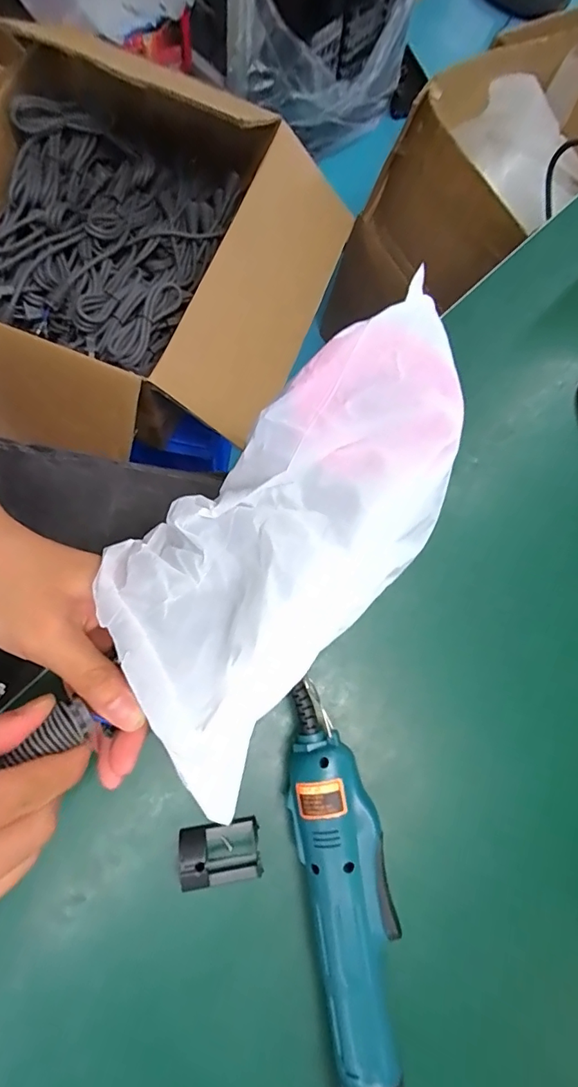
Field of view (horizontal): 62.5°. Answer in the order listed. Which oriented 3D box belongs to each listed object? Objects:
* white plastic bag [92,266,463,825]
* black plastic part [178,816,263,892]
[{"bbox_3d":[0.001,-0.016,0.224,0.111,0.060,0.219,35,80,10],"label":"white plastic bag"},{"bbox_3d":[-0.038,0.173,0.263,0.043,0.018,0.030,-4,76,-9],"label":"black plastic part"}]

